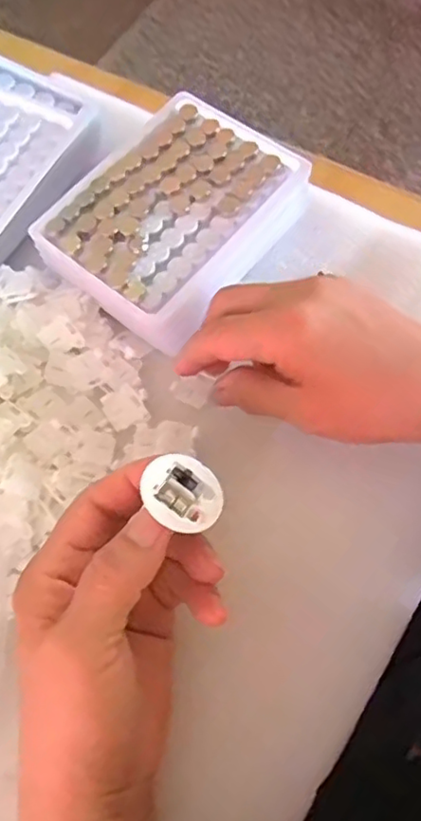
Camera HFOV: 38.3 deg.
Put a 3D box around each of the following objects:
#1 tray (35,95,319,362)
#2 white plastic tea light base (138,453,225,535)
[{"bbox_3d":[-0.019,-0.108,0.342,0.100,0.034,0.129,37,75,15],"label":"tray"},{"bbox_3d":[-0.010,0.033,0.237,0.028,0.013,0.031,-37,74,-29],"label":"white plastic tea light base"}]

